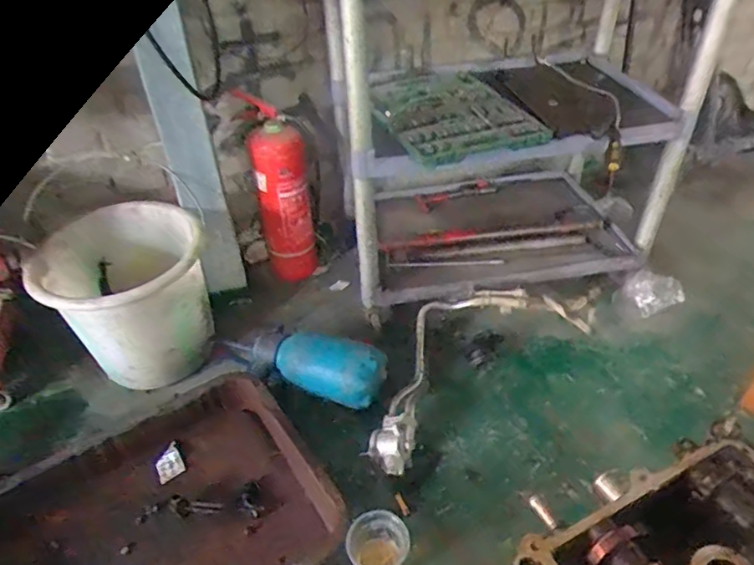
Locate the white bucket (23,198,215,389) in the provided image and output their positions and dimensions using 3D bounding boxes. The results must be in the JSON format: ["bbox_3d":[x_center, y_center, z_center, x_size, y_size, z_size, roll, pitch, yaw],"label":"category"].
[{"bbox_3d":[-0.483,0.038,1.101,0.270,0.317,0.280,-2,39,1],"label":"white bucket"}]

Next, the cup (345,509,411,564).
[{"bbox_3d":[0.003,0.420,0.845,0.086,0.113,0.082,-33,47,-30],"label":"cup"}]

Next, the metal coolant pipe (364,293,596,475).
[{"bbox_3d":[0.170,0.143,1.159,0.580,0.105,0.244,-30,46,-28],"label":"metal coolant pipe"}]

